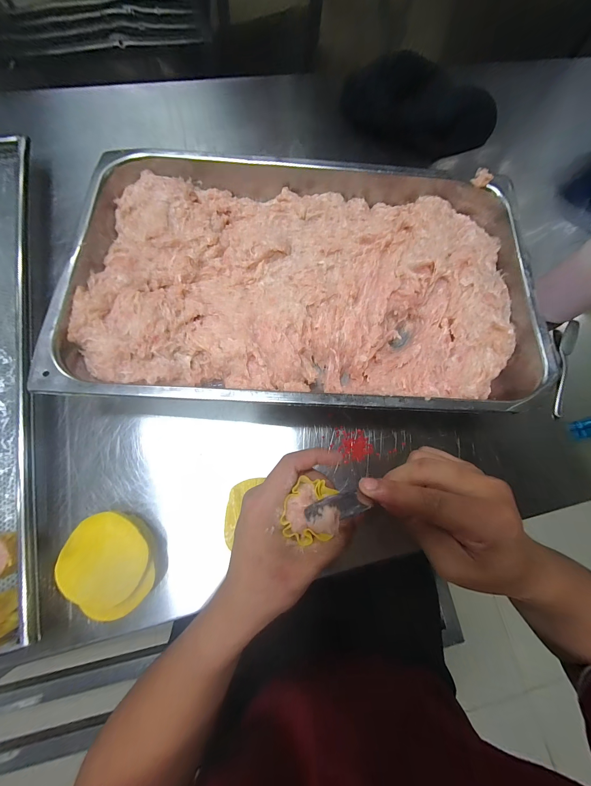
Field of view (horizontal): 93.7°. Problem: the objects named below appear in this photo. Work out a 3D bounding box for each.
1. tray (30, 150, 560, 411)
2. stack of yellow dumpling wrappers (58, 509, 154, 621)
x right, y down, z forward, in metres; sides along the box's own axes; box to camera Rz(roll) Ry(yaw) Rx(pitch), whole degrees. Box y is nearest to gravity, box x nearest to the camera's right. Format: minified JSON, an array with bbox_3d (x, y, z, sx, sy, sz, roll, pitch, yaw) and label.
[{"bbox_3d":[0.016,-0.146,0.328,0.509,0.071,0.326,2,77,0],"label":"tray"},{"bbox_3d":[-0.178,0.163,0.270,0.076,0.034,0.088,-7,74,-6],"label":"stack of yellow dumpling wrappers"}]

